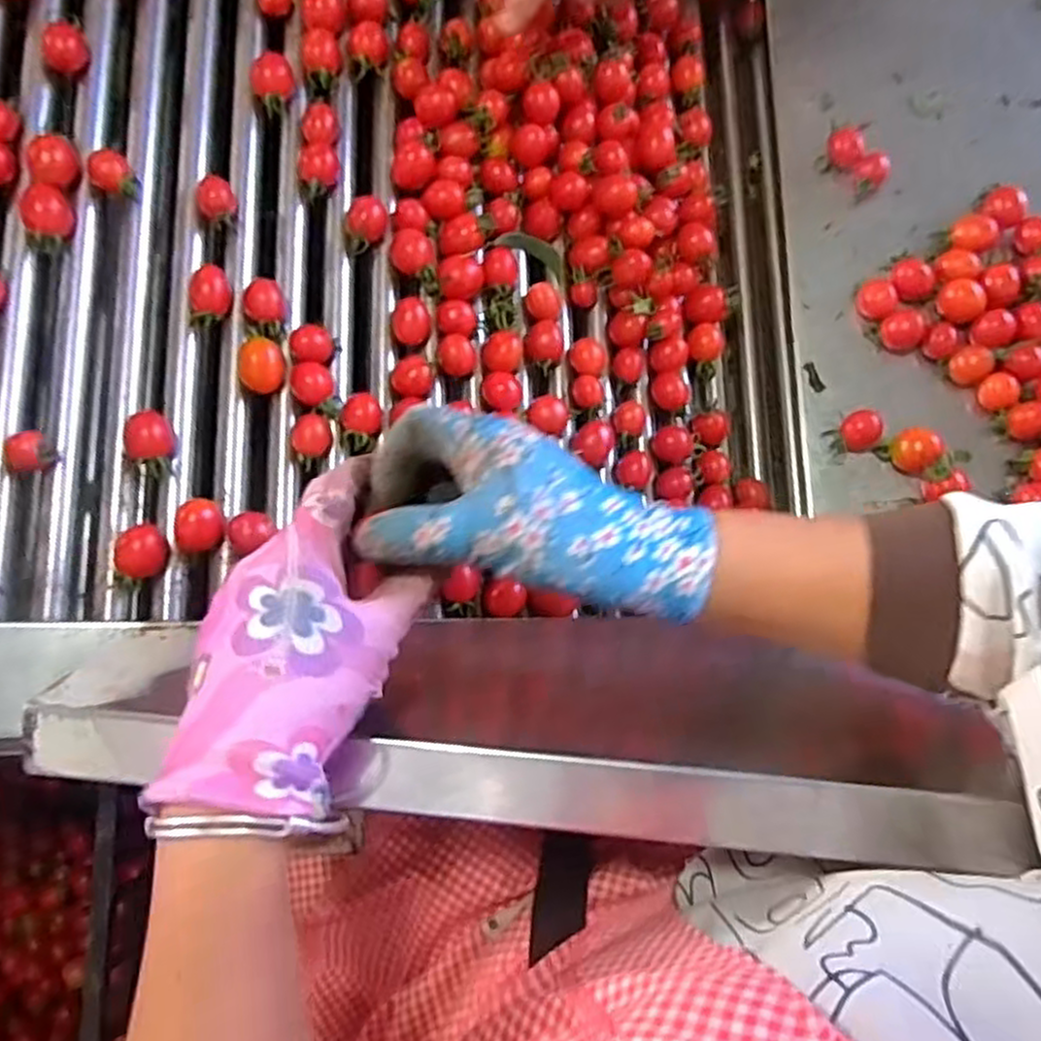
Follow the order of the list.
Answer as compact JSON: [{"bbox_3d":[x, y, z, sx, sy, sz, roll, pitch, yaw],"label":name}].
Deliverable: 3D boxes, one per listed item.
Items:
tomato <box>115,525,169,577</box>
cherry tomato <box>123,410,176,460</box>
[{"bbox_3d":[-0.222,0.020,0.452,0.023,0.030,0.030,33,72,11],"label":"tomato"},{"bbox_3d":[-0.225,-0.049,0.463,0.024,0.023,0.031,-7,70,-4],"label":"cherry tomato"}]

